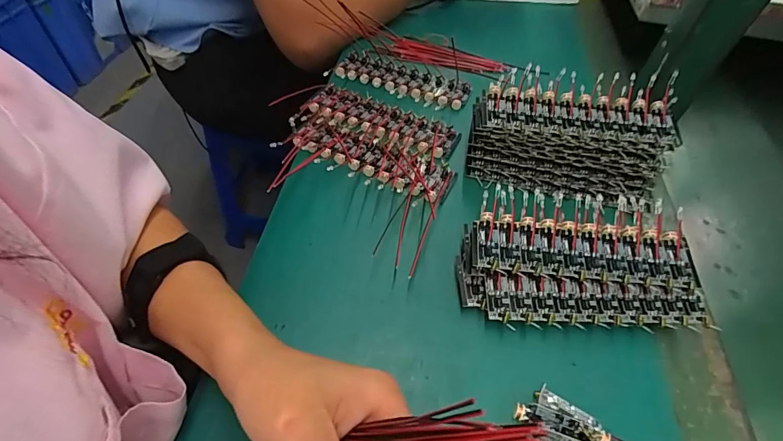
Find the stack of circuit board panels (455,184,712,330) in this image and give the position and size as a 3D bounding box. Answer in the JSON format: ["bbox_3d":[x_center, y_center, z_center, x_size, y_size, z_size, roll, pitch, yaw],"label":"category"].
[{"bbox_3d":[0.141,0.028,0.303,0.171,0.033,0.101,5,52,3],"label":"stack of circuit board panels"}]

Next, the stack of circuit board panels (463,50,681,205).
[{"bbox_3d":[0.156,-0.078,0.363,0.166,0.073,0.087,8,52,5],"label":"stack of circuit board panels"}]

